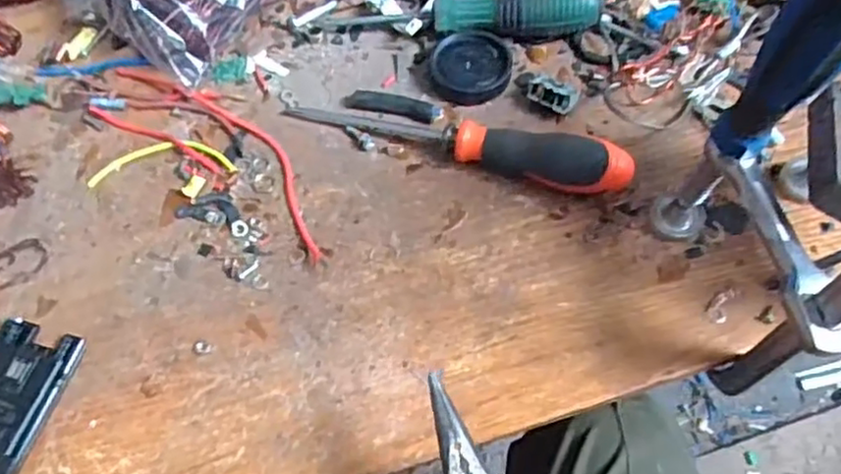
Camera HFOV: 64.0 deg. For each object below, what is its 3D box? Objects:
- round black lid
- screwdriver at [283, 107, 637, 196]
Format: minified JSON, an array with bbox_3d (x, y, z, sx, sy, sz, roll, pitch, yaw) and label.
[{"bbox_3d":[0.034,-0.113,0.440,0.050,0.012,0.053,4,60,7],"label":"round black lid"},{"bbox_3d":[0.017,-0.061,0.400,0.210,0.034,0.025,16,62,14],"label":"screwdriver"}]

